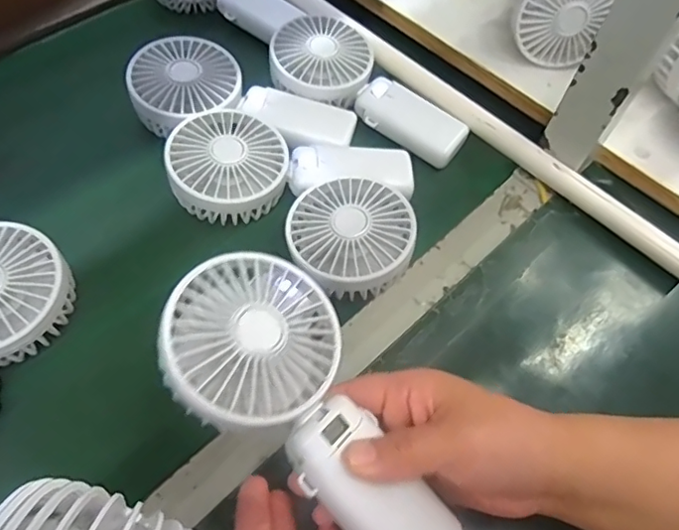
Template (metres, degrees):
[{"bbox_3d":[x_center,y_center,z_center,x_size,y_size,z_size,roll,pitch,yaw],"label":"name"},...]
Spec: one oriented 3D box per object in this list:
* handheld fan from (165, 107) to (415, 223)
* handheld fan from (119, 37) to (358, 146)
[{"bbox_3d":[-0.035,-0.081,0.428,0.180,0.036,0.086,-8,60,-9],"label":"handheld fan"},{"bbox_3d":[-0.088,-0.131,0.454,0.169,0.039,0.088,22,60,8],"label":"handheld fan"}]

